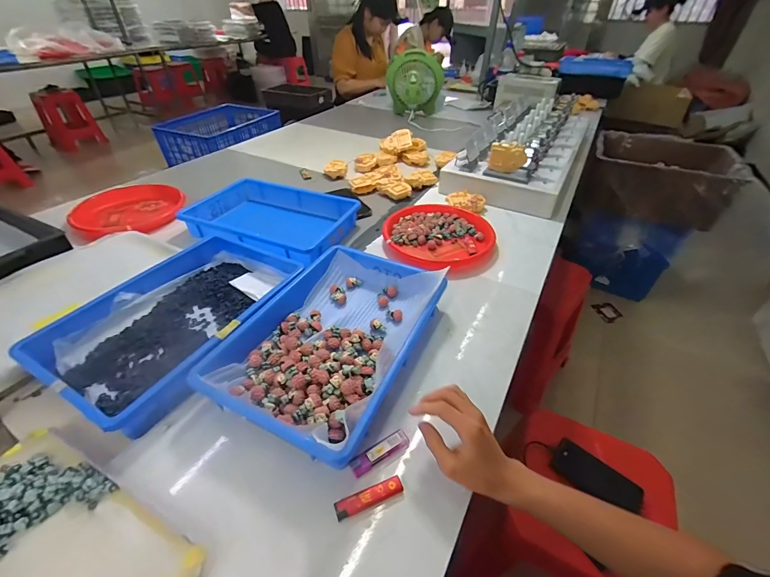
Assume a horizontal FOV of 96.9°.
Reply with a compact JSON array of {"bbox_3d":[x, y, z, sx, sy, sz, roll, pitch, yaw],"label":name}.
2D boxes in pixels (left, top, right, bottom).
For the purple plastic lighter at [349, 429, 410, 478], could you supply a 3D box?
[{"bbox_3d":[-0.005,0.206,0.428,0.079,0.014,0.022,-22,45,-24],"label":"purple plastic lighter"}]

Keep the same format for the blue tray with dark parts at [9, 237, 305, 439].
[{"bbox_3d":[-0.333,0.034,0.580,0.245,0.056,0.379,20,44,21],"label":"blue tray with dark parts"}]

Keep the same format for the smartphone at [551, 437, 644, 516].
[{"bbox_3d":[0.414,0.371,0.671,0.160,0.008,0.069,32,70,27],"label":"smartphone"}]

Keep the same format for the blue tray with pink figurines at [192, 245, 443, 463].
[{"bbox_3d":[-0.076,0.066,0.549,0.241,0.067,0.359,19,43,20],"label":"blue tray with pink figurines"}]

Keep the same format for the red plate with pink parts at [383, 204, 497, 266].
[{"bbox_3d":[0.132,-0.136,0.822,0.249,0.029,0.233,16,43,18],"label":"red plate with pink parts"}]

